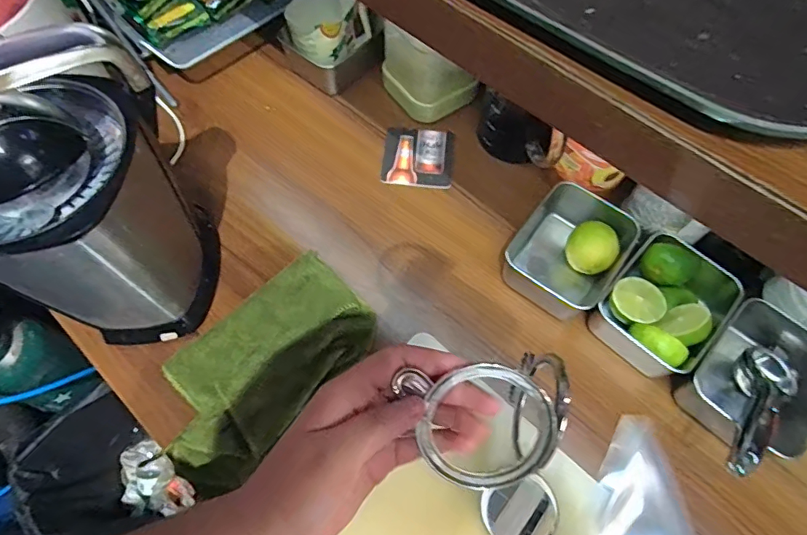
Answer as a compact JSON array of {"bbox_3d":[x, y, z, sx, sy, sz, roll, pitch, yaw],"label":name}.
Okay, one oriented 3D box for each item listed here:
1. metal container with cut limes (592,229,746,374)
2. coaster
[{"bbox_3d":[0.272,0.038,0.513,0.108,0.055,0.131,38,69,16],"label":"metal container with cut limes"},{"bbox_3d":[0.021,-0.144,0.622,0.088,0.004,0.095,7,64,2],"label":"coaster"}]

